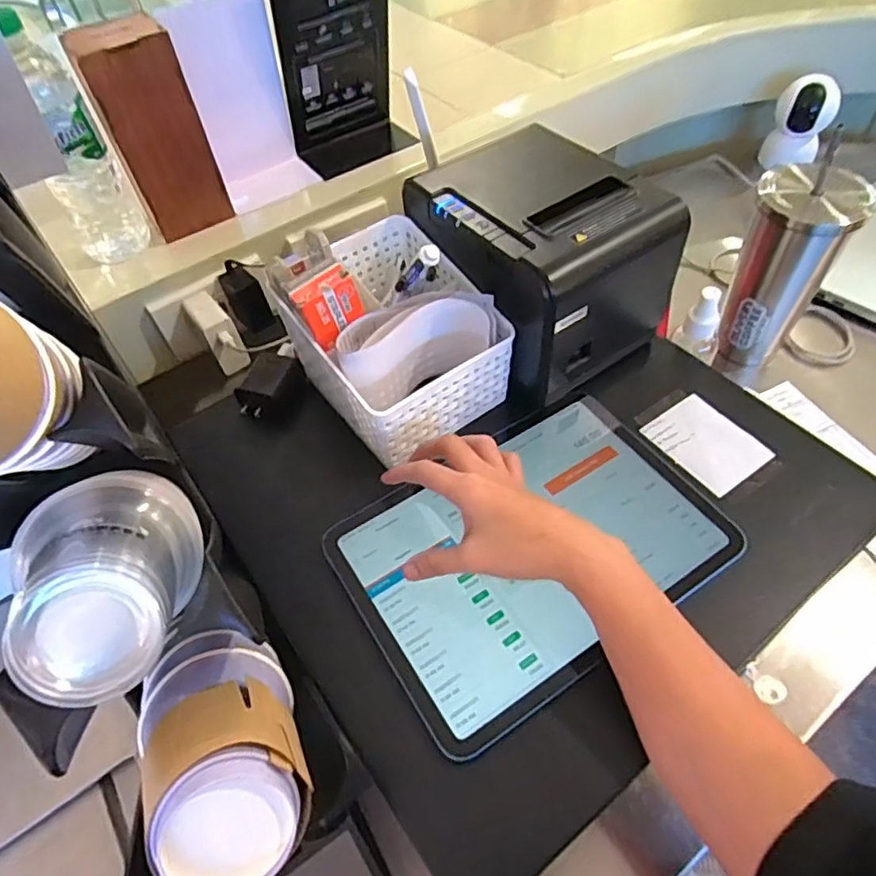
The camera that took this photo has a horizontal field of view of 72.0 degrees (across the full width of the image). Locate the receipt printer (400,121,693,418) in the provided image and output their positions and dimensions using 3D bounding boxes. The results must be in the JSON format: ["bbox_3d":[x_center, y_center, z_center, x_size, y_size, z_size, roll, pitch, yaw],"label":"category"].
[{"bbox_3d":[0.082,-0.142,0.500,0.145,0.138,0.168,-33,57,-19],"label":"receipt printer"}]

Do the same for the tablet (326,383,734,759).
[{"bbox_3d":[0.066,0.073,0.422,0.249,0.012,0.175,-28,55,-16],"label":"tablet"}]

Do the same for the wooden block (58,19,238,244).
[{"bbox_3d":[-0.258,-0.277,0.552,0.079,0.166,0.063,-26,55,-14],"label":"wooden block"}]

